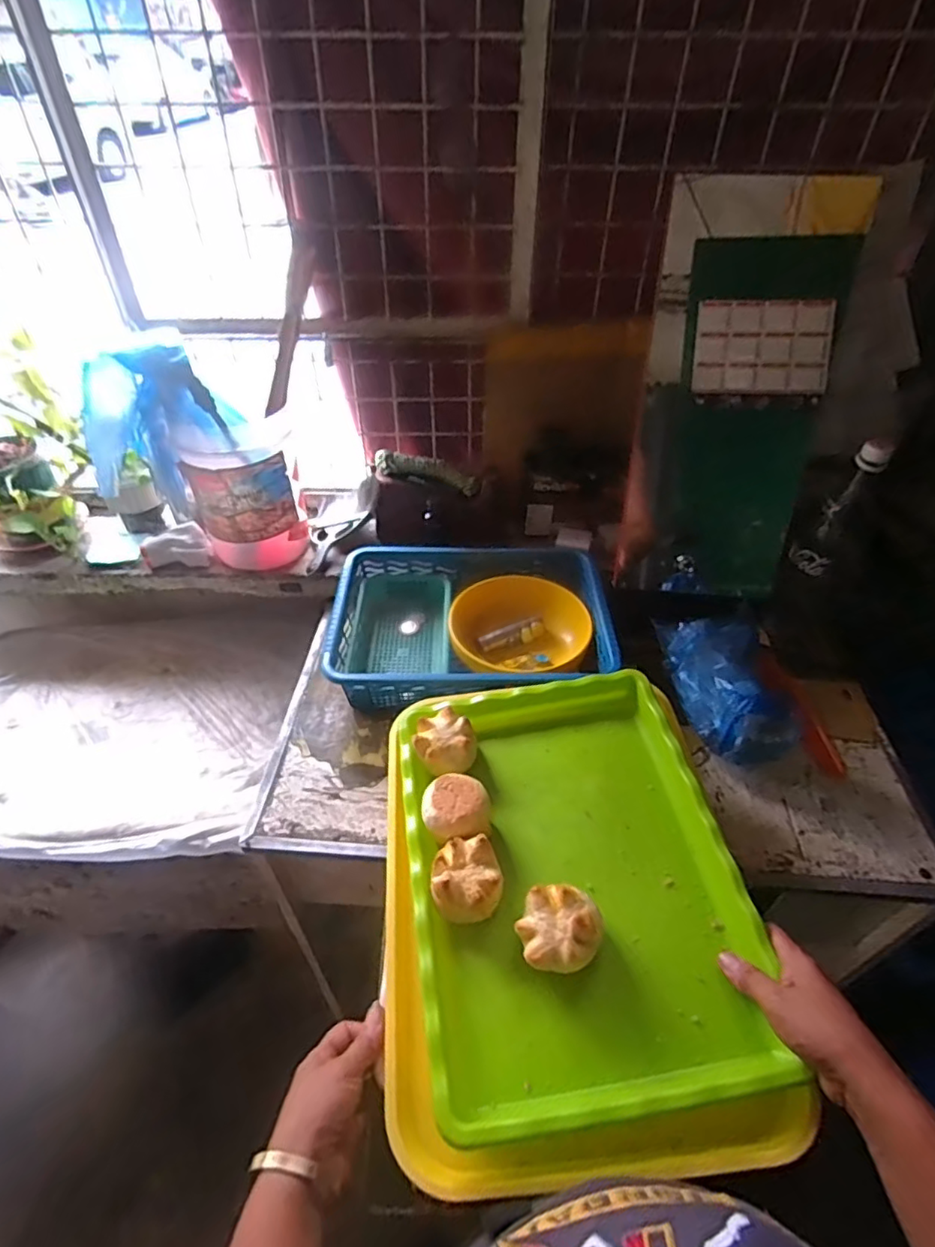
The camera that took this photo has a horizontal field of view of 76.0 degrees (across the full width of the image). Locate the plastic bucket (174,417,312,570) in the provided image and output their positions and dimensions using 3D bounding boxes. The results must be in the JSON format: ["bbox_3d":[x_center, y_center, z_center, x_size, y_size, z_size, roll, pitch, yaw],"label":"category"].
[{"bbox_3d":[-0.319,-0.205,0.868,0.152,0.212,0.152,-17,47,-16],"label":"plastic bucket"}]

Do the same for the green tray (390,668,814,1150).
[{"bbox_3d":[0.086,0.210,0.534,0.273,0.058,0.360,-7,45,-7],"label":"green tray"}]

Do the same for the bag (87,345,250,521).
[{"bbox_3d":[-0.380,-0.237,0.756,0.182,0.236,0.089,-3,45,-3],"label":"bag"}]

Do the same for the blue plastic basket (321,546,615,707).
[{"bbox_3d":[0.006,0.012,0.814,0.356,0.091,0.272,-1,45,0],"label":"blue plastic basket"}]

